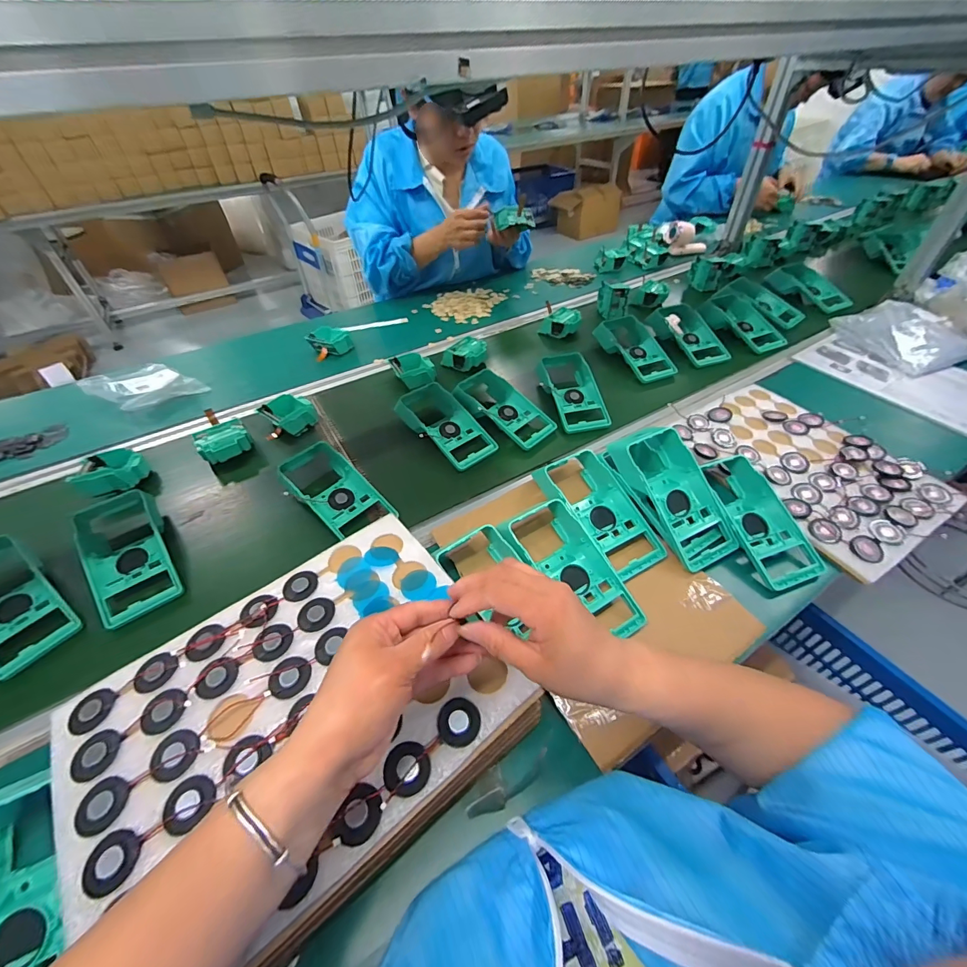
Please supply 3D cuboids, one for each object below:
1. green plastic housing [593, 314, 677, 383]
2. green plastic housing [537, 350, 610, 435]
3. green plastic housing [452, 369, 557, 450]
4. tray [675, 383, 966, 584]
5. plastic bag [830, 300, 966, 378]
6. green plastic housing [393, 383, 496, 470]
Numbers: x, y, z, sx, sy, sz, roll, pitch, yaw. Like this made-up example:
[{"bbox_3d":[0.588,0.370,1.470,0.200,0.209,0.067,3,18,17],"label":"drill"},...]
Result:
[{"bbox_3d":[0.308,-0.275,0.845,0.098,0.052,0.188,-17,49,-12],"label":"green plastic housing"},{"bbox_3d":[0.156,-0.165,0.746,0.095,0.044,0.189,-11,48,-7],"label":"green plastic housing"},{"bbox_3d":[0.027,-0.129,0.711,0.096,0.046,0.190,-37,56,-27],"label":"green plastic housing"},{"bbox_3d":[0.470,-0.034,0.616,0.248,0.019,0.316,-25,52,-19],"label":"tray"},{"bbox_3d":[0.820,-0.296,0.823,0.179,0.052,0.211,-20,50,-15],"label":"plastic bag"},{"bbox_3d":[-0.060,-0.098,0.681,0.090,0.045,0.179,-36,56,-27],"label":"green plastic housing"}]

